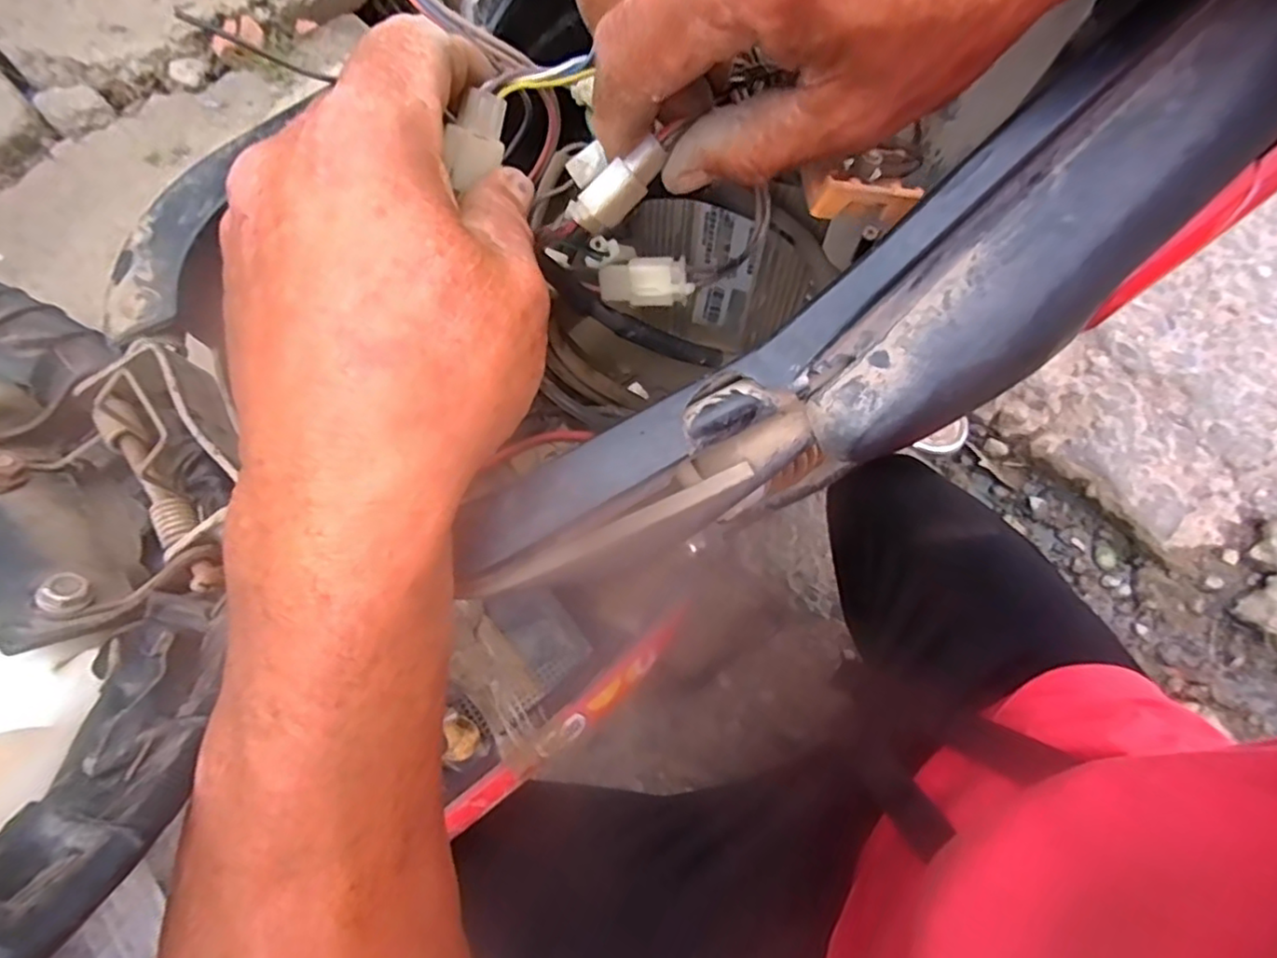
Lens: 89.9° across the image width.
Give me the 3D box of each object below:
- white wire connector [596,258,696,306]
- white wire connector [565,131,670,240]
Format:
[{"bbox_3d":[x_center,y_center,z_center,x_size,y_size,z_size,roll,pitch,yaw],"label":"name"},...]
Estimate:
[{"bbox_3d":[0.003,-0.079,0.255,0.037,0.011,0.015,2,71,15],"label":"white wire connector"},{"bbox_3d":[-0.006,-0.094,0.207,0.035,0.009,0.012,-38,75,14],"label":"white wire connector"}]

